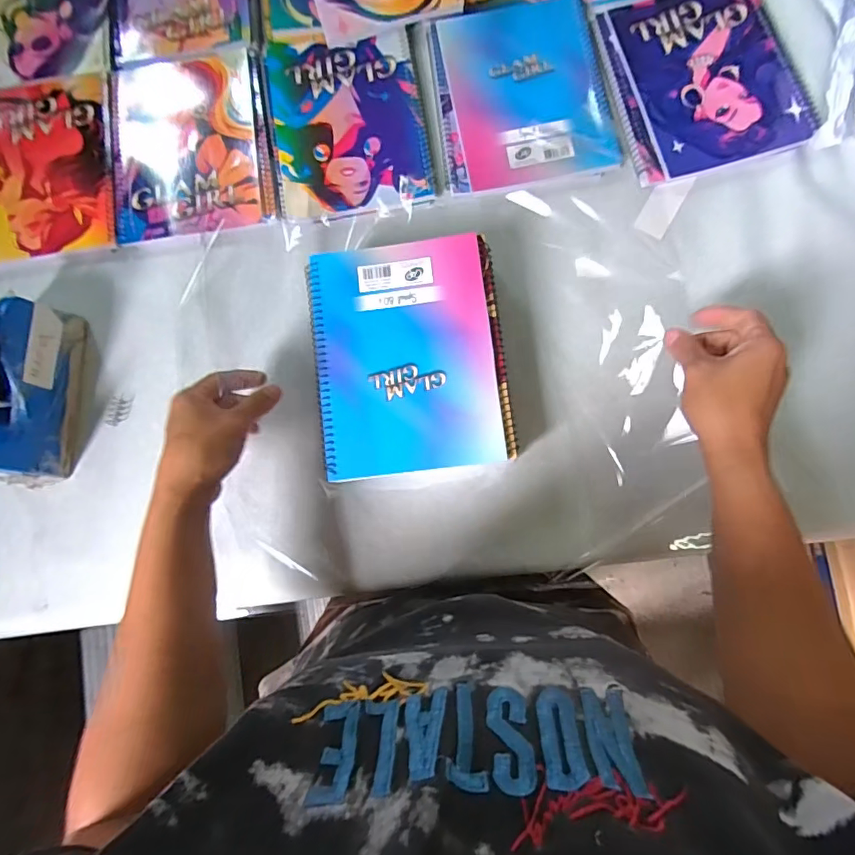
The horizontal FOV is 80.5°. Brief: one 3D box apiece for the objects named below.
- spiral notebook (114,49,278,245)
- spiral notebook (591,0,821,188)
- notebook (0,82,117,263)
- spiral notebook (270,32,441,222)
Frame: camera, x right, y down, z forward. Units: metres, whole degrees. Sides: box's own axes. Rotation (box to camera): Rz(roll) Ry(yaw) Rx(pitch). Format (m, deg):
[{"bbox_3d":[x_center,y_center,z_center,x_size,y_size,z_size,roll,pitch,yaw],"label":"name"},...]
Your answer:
[{"bbox_3d":[-0.244,-0.292,0.515,0.154,0.008,0.198,-8,82,2],"label":"spiral notebook"},{"bbox_3d":[0.269,-0.345,0.495,0.170,0.011,0.195,-12,82,1],"label":"spiral notebook"},{"bbox_3d":[-0.401,-0.266,0.519,0.154,0.005,0.190,-8,82,2],"label":"notebook"},{"bbox_3d":[-0.079,-0.313,0.509,0.153,0.008,0.198,-7,82,2],"label":"spiral notebook"}]

